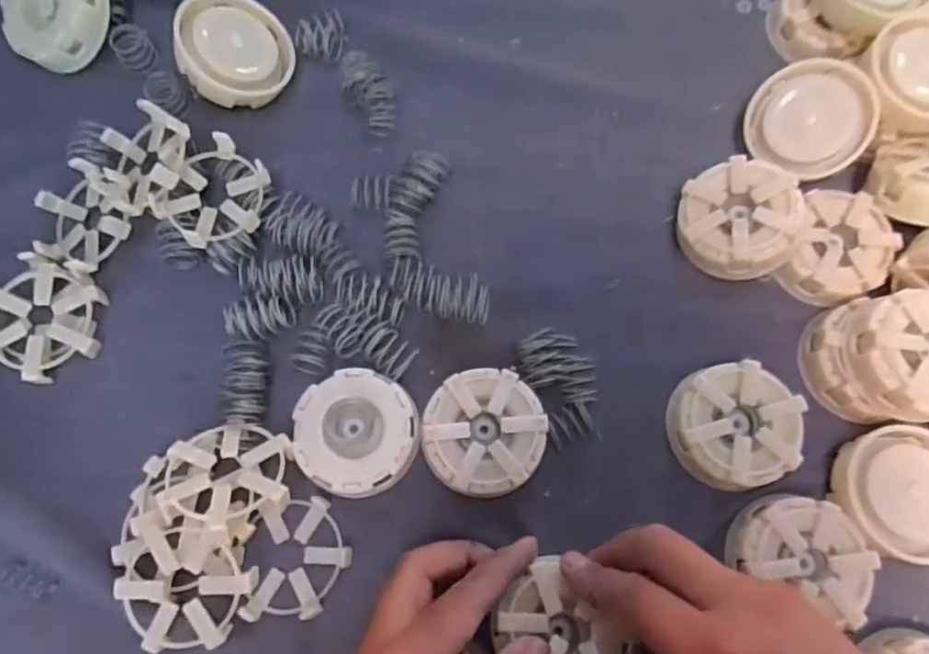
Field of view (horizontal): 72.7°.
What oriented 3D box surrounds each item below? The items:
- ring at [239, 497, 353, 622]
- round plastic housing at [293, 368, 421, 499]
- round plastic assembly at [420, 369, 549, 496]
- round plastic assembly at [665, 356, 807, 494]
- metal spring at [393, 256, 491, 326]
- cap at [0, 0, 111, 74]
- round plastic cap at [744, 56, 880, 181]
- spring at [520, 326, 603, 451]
[{"bbox_3d":[-0.085,0.120,0.326,0.049,0.012,0.059,5,75,-1],"label":"ring"},{"bbox_3d":[-0.057,0.056,0.336,0.064,0.023,0.062,1,75,-2],"label":"round plastic housing"},{"bbox_3d":[0.011,0.056,0.336,0.063,0.024,0.064,1,75,-2],"label":"round plastic assembly"},{"bbox_3d":[0.144,0.053,0.337,0.060,0.028,0.063,-7,75,-4],"label":"round plastic assembly"},{"bbox_3d":[-0.014,-0.020,0.361,0.056,0.018,0.024,17,75,3],"label":"metal spring"},{"bbox_3d":[-0.254,-0.194,0.388,0.065,0.020,0.065,1,96,10],"label":"cap"},{"bbox_3d":[0.202,-0.122,0.369,0.068,0.017,0.068,-4,80,23],"label":"round plastic cap"},{"bbox_3d":[0.055,0.031,0.347,0.037,0.018,0.060,-18,76,-7],"label":"spring"}]

